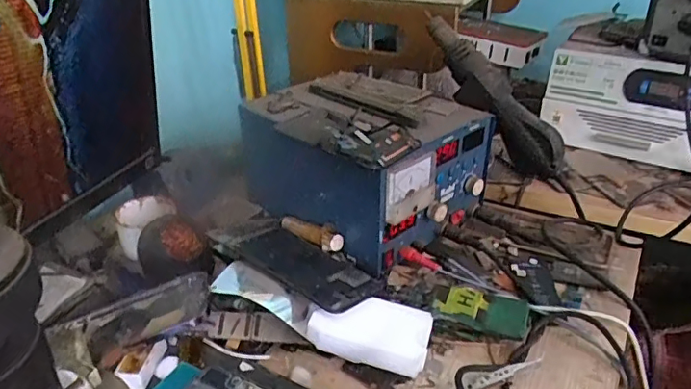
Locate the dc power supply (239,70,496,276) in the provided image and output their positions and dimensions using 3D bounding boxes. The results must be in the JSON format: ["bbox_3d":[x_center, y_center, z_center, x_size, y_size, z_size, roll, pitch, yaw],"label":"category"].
[{"bbox_3d":[0.021,-0.050,0.621,0.193,0.123,0.230,-25,37,-35],"label":"dc power supply"}]

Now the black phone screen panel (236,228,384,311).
[{"bbox_3d":[-0.039,0.062,0.520,0.149,0.013,0.078,21,37,35],"label":"black phone screen panel"}]

